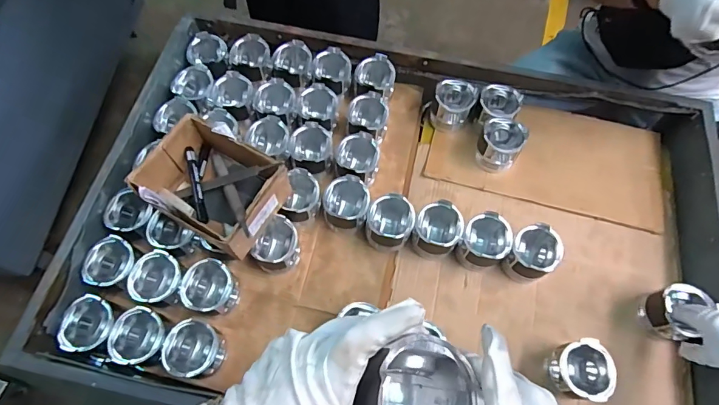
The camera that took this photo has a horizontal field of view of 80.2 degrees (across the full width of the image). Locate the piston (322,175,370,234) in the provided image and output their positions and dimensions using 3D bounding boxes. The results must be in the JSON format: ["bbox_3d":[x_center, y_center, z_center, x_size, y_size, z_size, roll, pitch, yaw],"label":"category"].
[{"bbox_3d":[-0.025,0.005,0.790,0.084,0.091,0.083,9,66,2],"label":"piston"}]

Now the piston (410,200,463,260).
[{"bbox_3d":[0.141,0.052,0.774,0.081,0.086,0.084,1,66,-2],"label":"piston"}]

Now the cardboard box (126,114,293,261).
[{"bbox_3d":[-0.237,-0.025,0.696,0.199,0.093,0.154,28,68,10],"label":"cardboard box"}]

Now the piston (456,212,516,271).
[{"bbox_3d":[0.224,0.074,0.762,0.080,0.092,0.086,1,66,-2],"label":"piston"}]

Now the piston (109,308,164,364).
[{"bbox_3d":[-0.346,0.217,0.684,0.078,0.073,0.082,18,66,6],"label":"piston"}]

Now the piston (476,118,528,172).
[{"bbox_3d":[0.277,-0.114,0.851,0.084,0.075,0.083,23,67,8],"label":"piston"}]

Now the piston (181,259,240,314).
[{"bbox_3d":[-0.249,0.145,0.718,0.084,0.066,0.083,1,66,-2],"label":"piston"}]

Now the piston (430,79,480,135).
[{"bbox_3d":[0.195,-0.201,0.901,0.080,0.083,0.081,1,66,-2],"label":"piston"}]

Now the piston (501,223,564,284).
[{"bbox_3d":[0.310,0.090,0.762,0.105,0.081,0.085,-37,72,-17],"label":"piston"}]

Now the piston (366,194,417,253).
[{"bbox_3d":[0.055,0.040,0.779,0.081,0.096,0.082,1,66,-2],"label":"piston"}]

